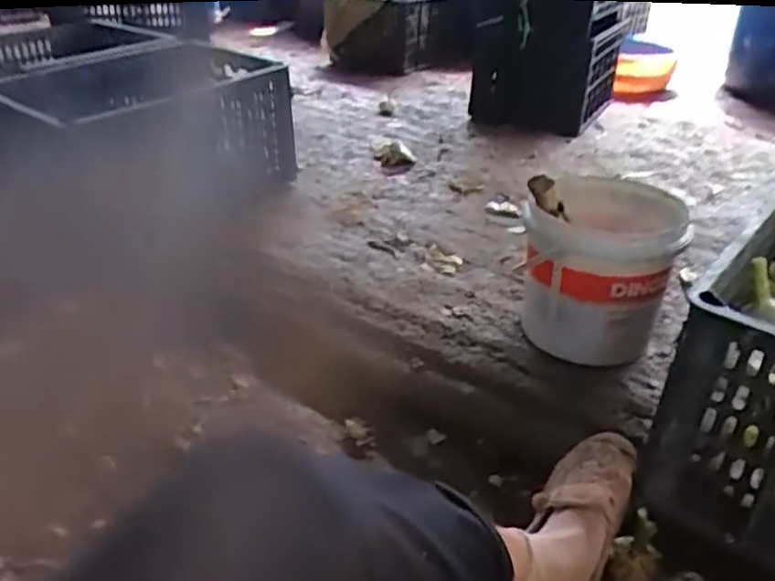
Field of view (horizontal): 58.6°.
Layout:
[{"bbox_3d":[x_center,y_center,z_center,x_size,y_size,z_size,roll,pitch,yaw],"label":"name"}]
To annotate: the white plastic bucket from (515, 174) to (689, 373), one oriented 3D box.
[{"bbox_3d":[0.259,-0.024,0.865,0.182,0.183,0.176,15,33,20],"label":"white plastic bucket"}]

